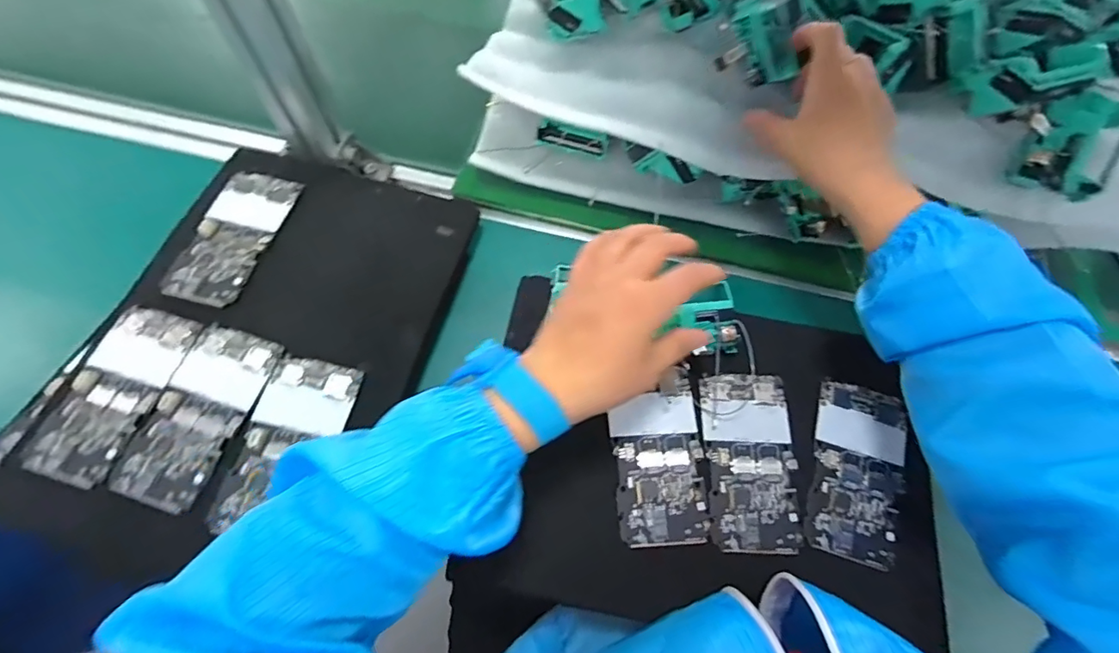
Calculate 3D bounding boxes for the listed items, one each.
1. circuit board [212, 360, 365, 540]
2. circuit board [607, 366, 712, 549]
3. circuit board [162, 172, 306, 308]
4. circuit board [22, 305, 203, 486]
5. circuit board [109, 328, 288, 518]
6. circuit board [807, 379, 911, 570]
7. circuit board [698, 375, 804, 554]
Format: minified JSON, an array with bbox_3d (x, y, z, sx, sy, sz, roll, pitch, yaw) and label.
[{"bbox_3d":[-0.198,0.084,0.378,0.066,0.004,0.124,12,67,-1],"label":"circuit board"},{"bbox_3d":[0.074,0.097,0.384,0.067,0.006,0.121,-3,66,-4],"label":"circuit board"},{"bbox_3d":[-0.283,-0.079,0.444,0.066,0.009,0.131,14,66,4],"label":"circuit board"},{"bbox_3d":[-0.334,0.046,0.384,0.067,0.004,0.131,15,66,4],"label":"circuit board"},{"bbox_3d":[-0.268,0.063,0.380,0.066,0.004,0.132,19,66,6],"label":"circuit board"},{"bbox_3d":[0.228,0.107,0.388,0.066,0.009,0.130,16,66,5],"label":"circuit board"},{"bbox_3d":[0.144,0.099,0.385,0.067,0.009,0.128,2,65,-2],"label":"circuit board"}]

